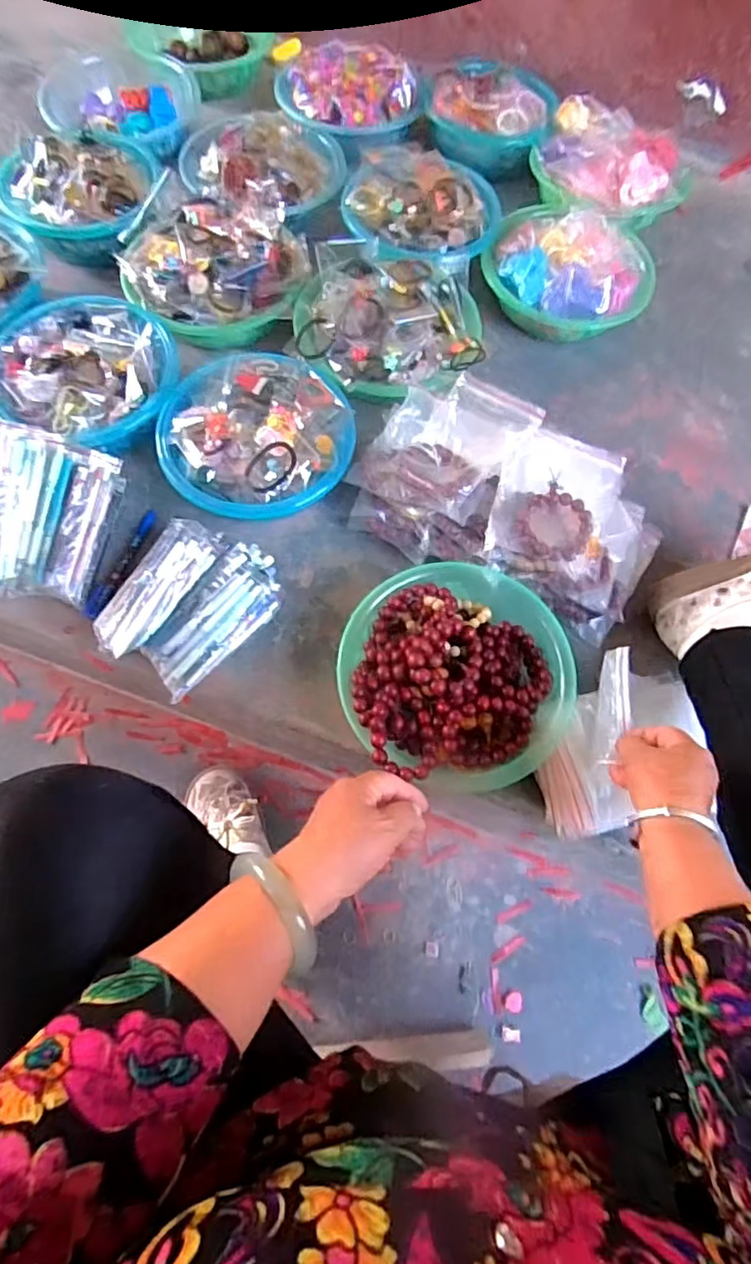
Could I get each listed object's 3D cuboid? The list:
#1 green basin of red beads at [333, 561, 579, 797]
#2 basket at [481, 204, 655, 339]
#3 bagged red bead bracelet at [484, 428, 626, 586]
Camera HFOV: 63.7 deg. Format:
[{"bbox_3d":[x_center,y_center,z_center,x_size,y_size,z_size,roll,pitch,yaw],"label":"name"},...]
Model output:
[{"bbox_3d":[0.084,0.037,0.635,0.232,0.087,0.243,1,68,-3],"label":"green basin of red beads"},{"bbox_3d":[0.273,-0.506,0.862,0.233,0.099,0.206,21,68,6],"label":"basket"},{"bbox_3d":[0.208,-0.137,0.682,0.144,0.026,0.162,16,76,-7],"label":"bagged red bead bracelet"}]

